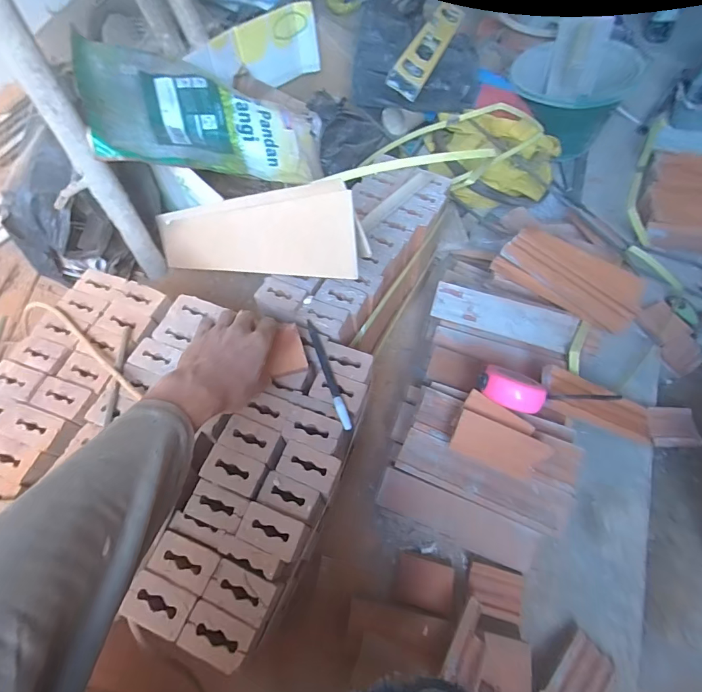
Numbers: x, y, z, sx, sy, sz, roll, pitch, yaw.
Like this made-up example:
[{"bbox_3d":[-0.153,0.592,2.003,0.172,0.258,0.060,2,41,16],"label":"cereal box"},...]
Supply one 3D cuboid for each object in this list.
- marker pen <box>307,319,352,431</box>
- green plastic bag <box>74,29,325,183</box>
[{"bbox_3d":[-0.027,0.031,0.493,0.011,0.007,0.151,-16,62,-9],"label":"marker pen"},{"bbox_3d":[-0.247,-0.430,0.742,0.412,0.086,0.272,-8,79,-23],"label":"green plastic bag"}]

